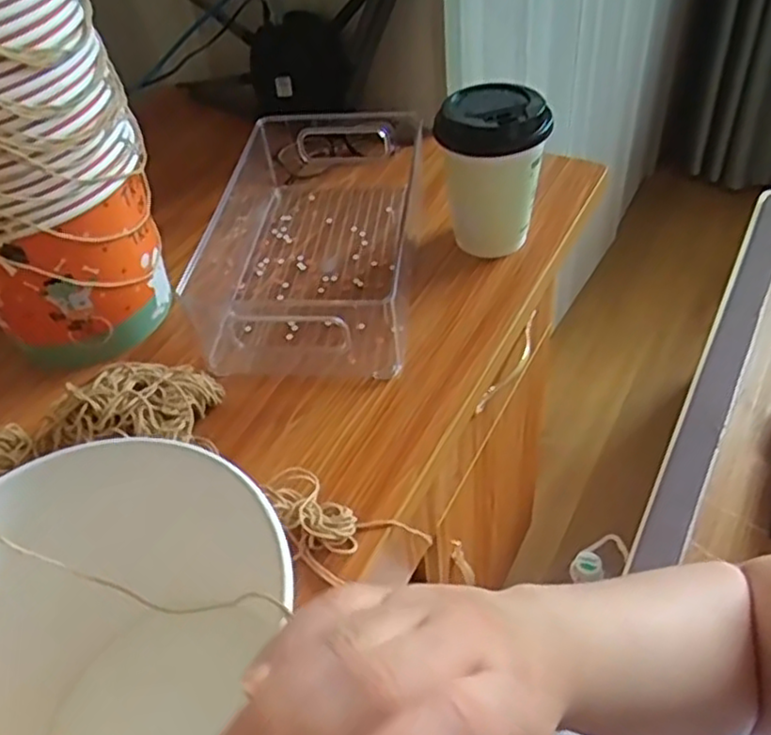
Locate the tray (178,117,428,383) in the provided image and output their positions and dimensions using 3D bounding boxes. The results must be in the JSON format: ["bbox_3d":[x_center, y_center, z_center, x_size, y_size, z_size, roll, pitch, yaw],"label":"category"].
[{"bbox_3d":[-0.061,-0.112,0.587,0.170,0.066,0.265,0,46,7],"label":"tray"}]

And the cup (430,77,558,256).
[{"bbox_3d":[0.083,-0.152,0.555,0.080,0.111,0.078,-4,46,4],"label":"cup"}]

